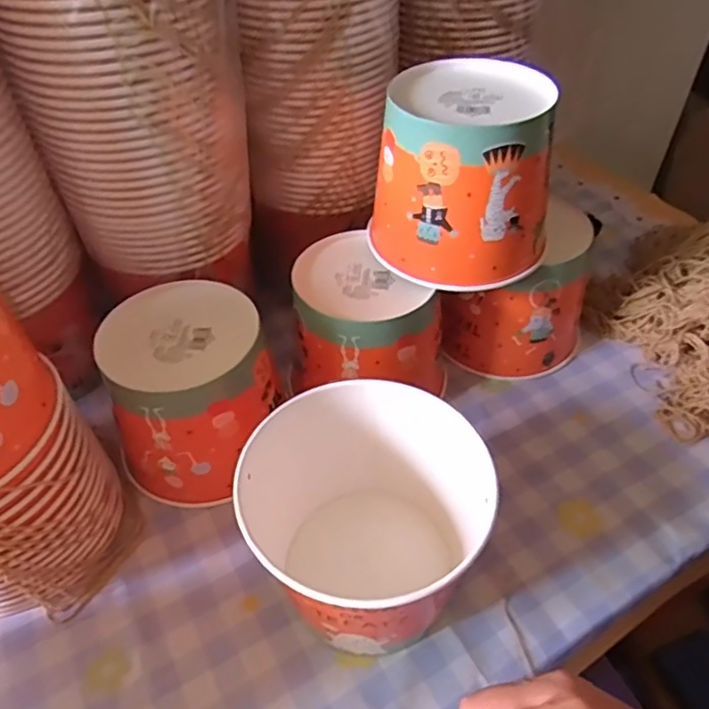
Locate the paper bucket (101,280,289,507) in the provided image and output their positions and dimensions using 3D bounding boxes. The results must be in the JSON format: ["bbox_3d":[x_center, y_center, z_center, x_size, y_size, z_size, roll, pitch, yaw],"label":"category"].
[{"bbox_3d":[-0.141,0.034,0.512,0.138,0.123,0.144,-1,47,1],"label":"paper bucket"}]

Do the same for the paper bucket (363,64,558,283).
[{"bbox_3d":[0.093,-0.154,0.505,0.147,0.133,0.138,6,48,7],"label":"paper bucket"}]

